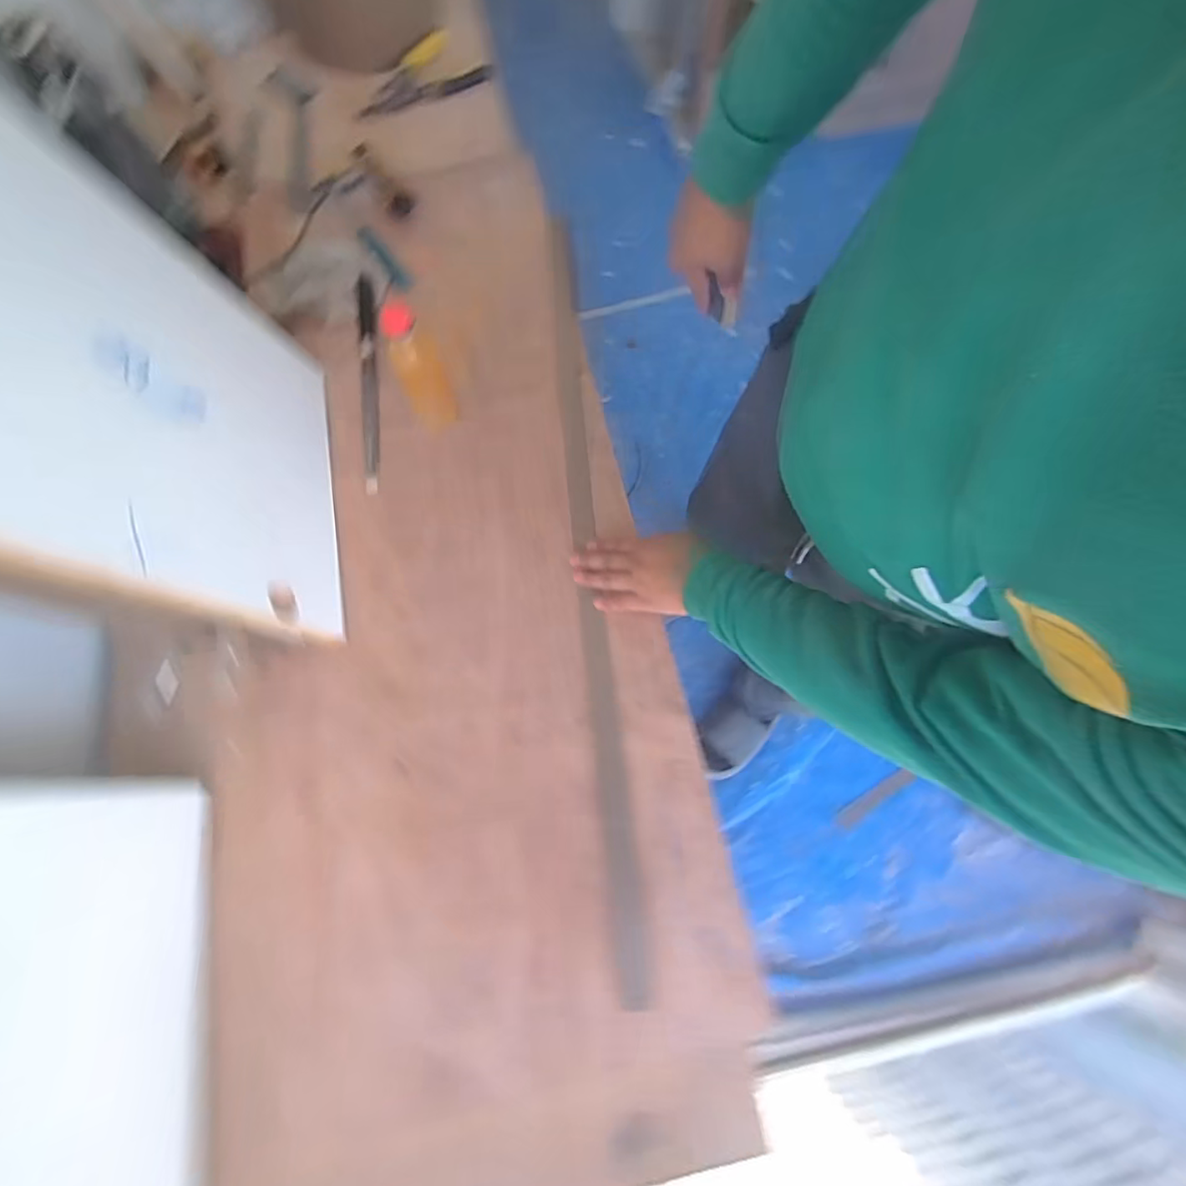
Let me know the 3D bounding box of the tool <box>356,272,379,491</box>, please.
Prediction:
[{"bbox_3d":[-0.301,-0.285,0.768,0.022,0.023,0.329,-8,70,-4],"label":"tool"}]

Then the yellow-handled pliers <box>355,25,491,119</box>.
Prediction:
[{"bbox_3d":[-0.300,-0.876,0.962,0.221,0.031,0.106,-25,72,-10],"label":"yellow-handled pliers"}]

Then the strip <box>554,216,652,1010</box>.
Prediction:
[{"bbox_3d":[-0.007,-0.072,0.699,0.033,0.017,0.959,-5,71,-2],"label":"strip"}]

